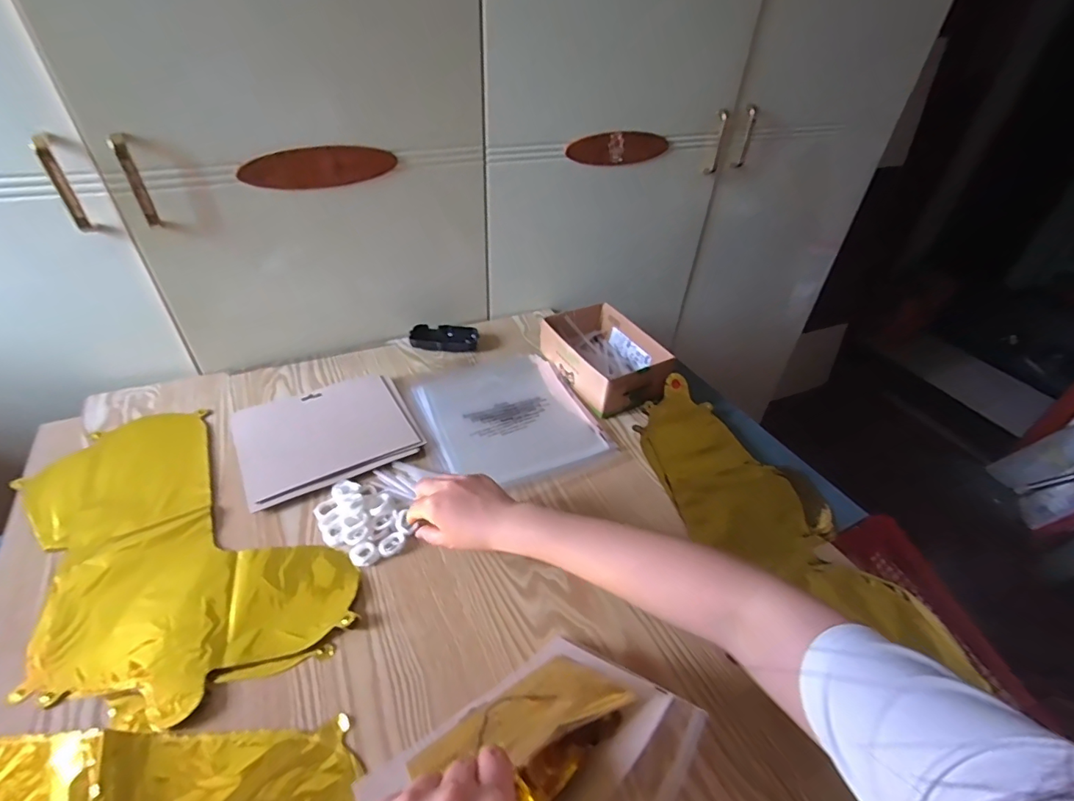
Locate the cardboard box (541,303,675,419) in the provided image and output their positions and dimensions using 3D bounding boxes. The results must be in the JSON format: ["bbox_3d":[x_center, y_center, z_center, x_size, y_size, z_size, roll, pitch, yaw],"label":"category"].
[{"bbox_3d":[0.101,-0.064,0.740,0.133,0.069,0.191,-15,43,-23],"label":"cardboard box"}]

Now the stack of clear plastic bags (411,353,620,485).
[{"bbox_3d":[-0.042,0.018,0.682,0.214,0.016,0.246,-14,44,-24],"label":"stack of clear plastic bags"}]

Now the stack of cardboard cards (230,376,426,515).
[{"bbox_3d":[-0.269,0.036,0.627,0.204,0.008,0.179,-19,45,-25],"label":"stack of cardboard cards"}]

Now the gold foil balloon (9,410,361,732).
[{"bbox_3d":[-0.376,0.144,0.501,0.228,0.021,0.390,-30,50,-33],"label":"gold foil balloon"}]

